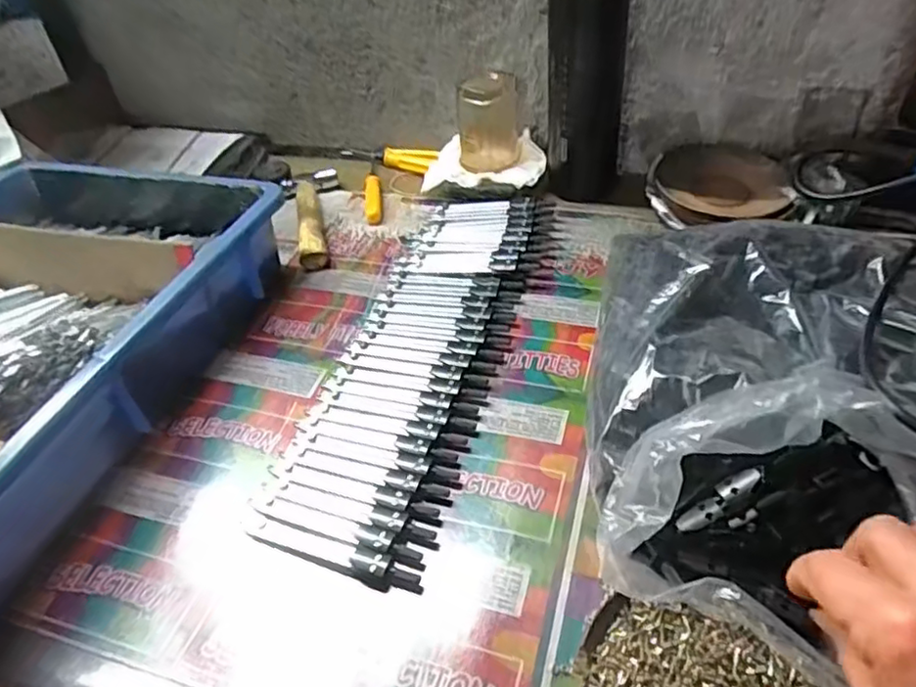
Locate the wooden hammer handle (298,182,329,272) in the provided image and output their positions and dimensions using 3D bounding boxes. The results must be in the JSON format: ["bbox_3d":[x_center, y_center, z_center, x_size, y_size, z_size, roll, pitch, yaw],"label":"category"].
[{"bbox_3d":[-0.137,-0.114,0.604,0.024,0.019,0.127,-11,43,-5],"label":"wooden hammer handle"}]

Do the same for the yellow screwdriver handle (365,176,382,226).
[{"bbox_3d":[-0.084,-0.144,0.634,0.015,0.014,0.070,-7,43,-1],"label":"yellow screwdriver handle"}]

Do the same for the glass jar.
[{"bbox_3d":[0.031,-0.208,0.617,0.058,0.090,0.058,-3,43,3],"label":"glass jar"}]

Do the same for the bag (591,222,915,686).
[{"bbox_3d":[0.208,0.033,0.357,0.261,0.089,0.264,9,45,15],"label":"bag"}]

